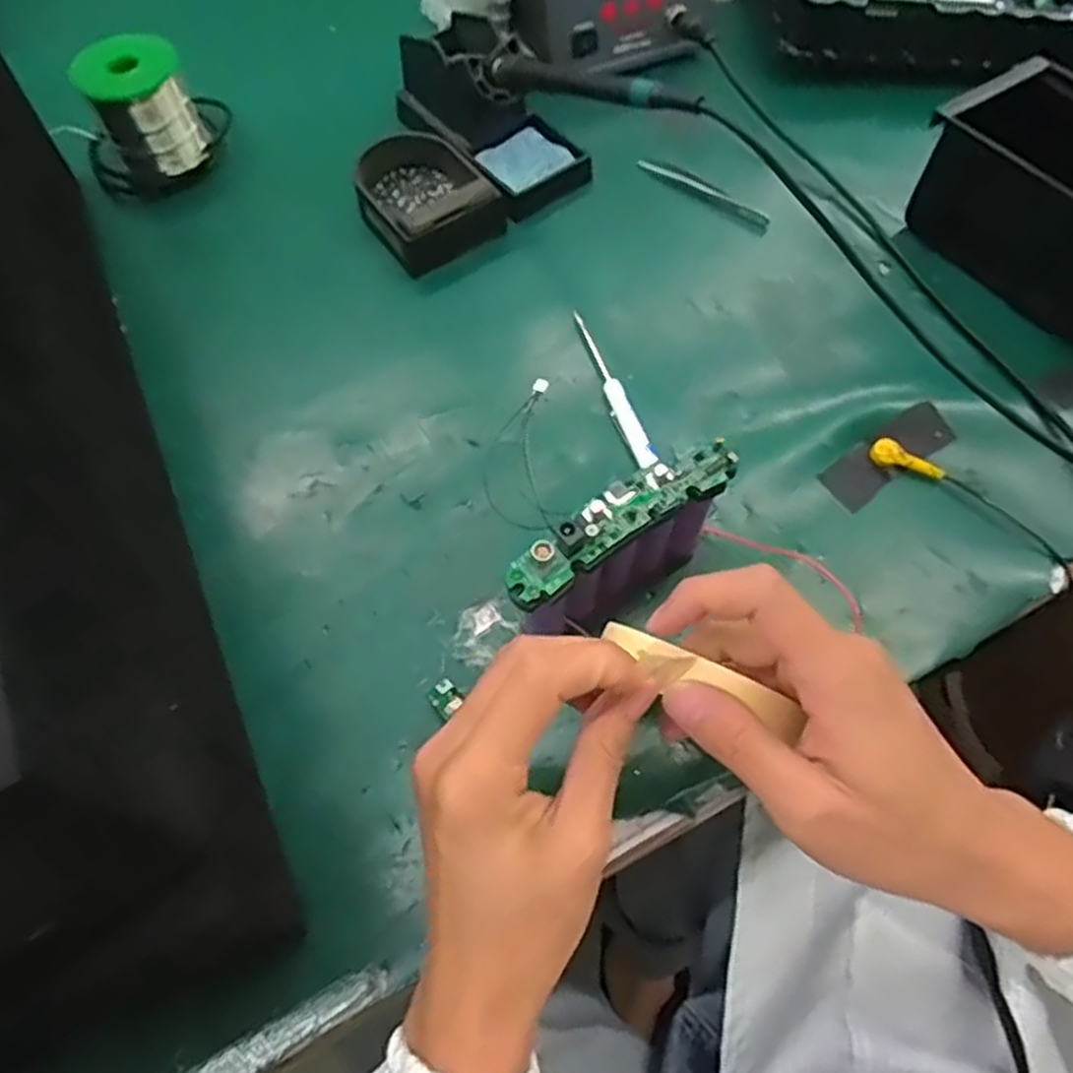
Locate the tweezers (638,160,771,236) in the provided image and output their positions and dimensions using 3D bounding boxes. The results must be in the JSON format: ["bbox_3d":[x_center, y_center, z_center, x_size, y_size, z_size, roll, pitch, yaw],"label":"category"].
[{"bbox_3d":[0.119,-0.244,0.560,0.106,0.006,0.013,38,68,18],"label":"tweezers"}]

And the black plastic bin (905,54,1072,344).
[{"bbox_3d":[0.329,-0.211,0.489,0.114,0.078,0.181,-34,67,-16],"label":"black plastic bin"}]

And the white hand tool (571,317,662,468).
[{"bbox_3d":[0.047,-0.090,0.475,0.012,0.012,0.120,-16,63,-9],"label":"white hand tool"}]

